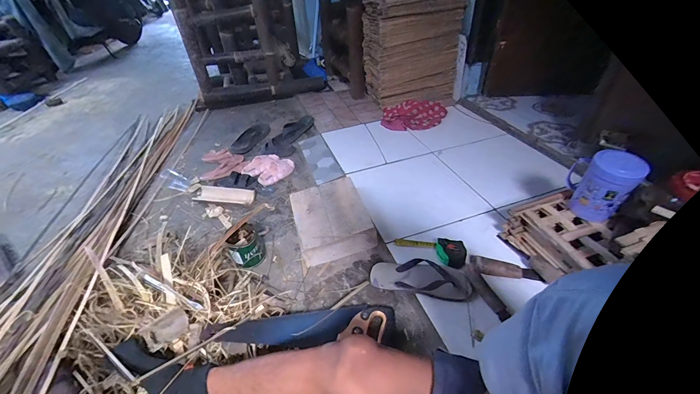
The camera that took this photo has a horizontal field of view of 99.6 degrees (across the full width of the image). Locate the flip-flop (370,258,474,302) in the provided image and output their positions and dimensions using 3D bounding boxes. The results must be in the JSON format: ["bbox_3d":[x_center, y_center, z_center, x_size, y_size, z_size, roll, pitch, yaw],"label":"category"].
[{"bbox_3d":[0.186,0.212,0.791,0.252,0.040,0.094,8,40,14],"label":"flip-flop"}]

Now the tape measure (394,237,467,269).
[{"bbox_3d":[0.238,0.141,0.870,0.202,0.052,0.075,17,43,24],"label":"tape measure"}]

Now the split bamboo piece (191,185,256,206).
[{"bbox_3d":[-0.509,-0.008,1.197,0.254,0.044,0.061,7,40,12],"label":"split bamboo piece"}]

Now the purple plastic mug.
[{"bbox_3d":[0.624,-0.034,0.743,0.095,0.166,0.116,7,40,12],"label":"purple plastic mug"}]

